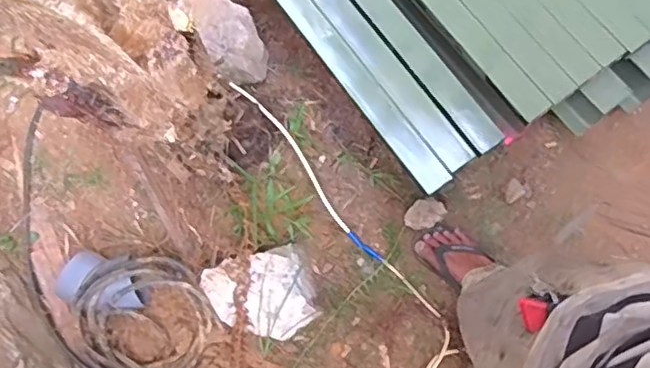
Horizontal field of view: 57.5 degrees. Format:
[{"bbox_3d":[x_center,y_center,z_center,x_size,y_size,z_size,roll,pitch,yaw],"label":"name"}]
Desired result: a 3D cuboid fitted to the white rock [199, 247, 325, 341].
[{"bbox_3d":[-0.132,0.236,1.245,0.221,0.106,0.182,-14,74,0],"label":"white rock"}]

